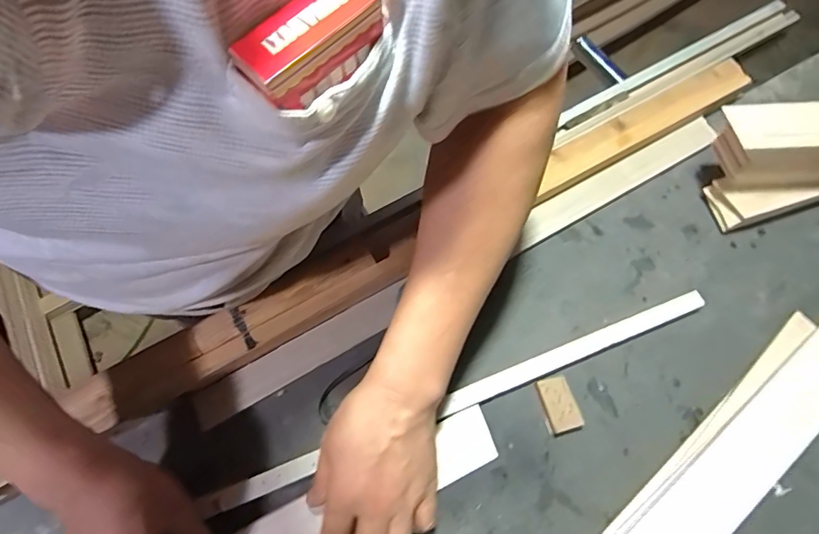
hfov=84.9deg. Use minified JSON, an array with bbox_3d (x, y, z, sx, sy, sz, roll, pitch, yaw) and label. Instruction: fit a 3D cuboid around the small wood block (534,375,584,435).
[{"bbox_3d":[0.144,0.134,0.436,0.030,0.016,0.050,-15,67,-4],"label":"small wood block"}]

